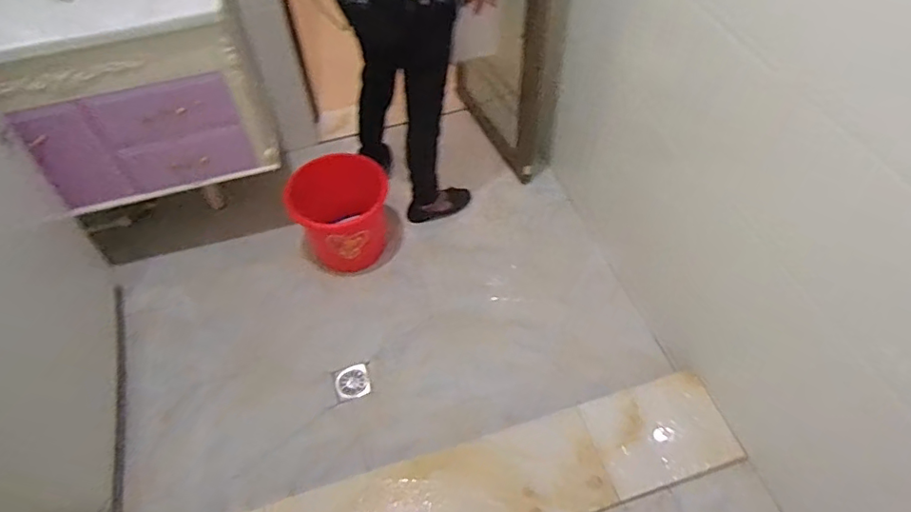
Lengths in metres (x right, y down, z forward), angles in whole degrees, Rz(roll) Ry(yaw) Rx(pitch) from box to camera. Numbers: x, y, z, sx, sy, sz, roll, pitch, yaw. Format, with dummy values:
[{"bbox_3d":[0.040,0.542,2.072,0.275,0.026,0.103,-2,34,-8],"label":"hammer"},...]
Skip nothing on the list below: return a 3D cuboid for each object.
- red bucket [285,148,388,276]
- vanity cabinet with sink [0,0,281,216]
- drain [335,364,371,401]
[{"bbox_3d":[-0.364,-0.148,1.810,0.299,0.277,0.256,-20,55,-12],"label":"red bucket"},{"bbox_3d":[-0.998,-0.500,1.603,0.812,0.502,0.514,-19,54,-11],"label":"vanity cabinet with sink"},{"bbox_3d":[-0.297,0.366,1.652,0.101,0.013,0.103,-11,51,-17],"label":"drain"}]

